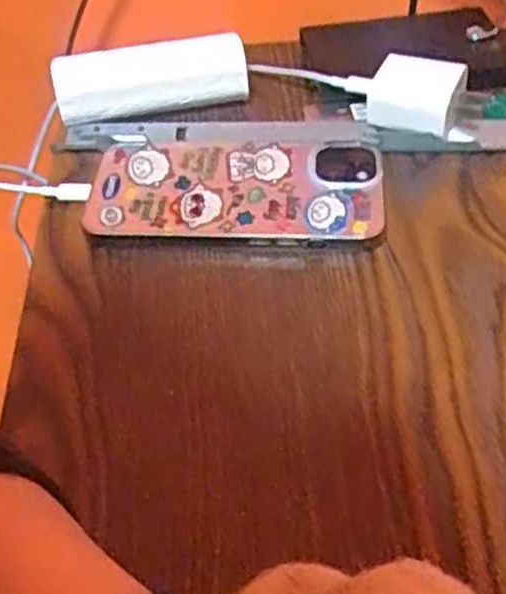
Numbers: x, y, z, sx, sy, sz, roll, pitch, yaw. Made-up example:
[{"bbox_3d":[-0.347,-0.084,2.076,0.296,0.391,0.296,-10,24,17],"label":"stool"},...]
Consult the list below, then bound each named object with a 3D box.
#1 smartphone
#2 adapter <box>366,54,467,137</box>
[{"bbox_3d":[-0.008,-0.051,0.376,0.139,0.016,0.066,-1,49,3],"label":"smartphone"},{"bbox_3d":[0.084,-0.103,0.402,0.047,0.038,0.027,8,50,10],"label":"adapter"}]

